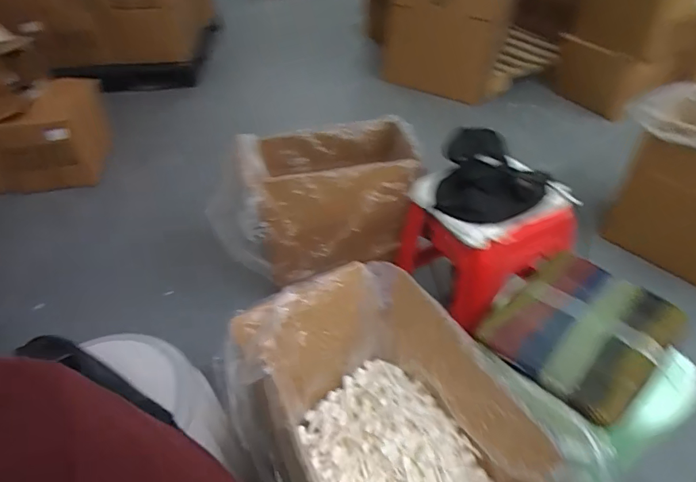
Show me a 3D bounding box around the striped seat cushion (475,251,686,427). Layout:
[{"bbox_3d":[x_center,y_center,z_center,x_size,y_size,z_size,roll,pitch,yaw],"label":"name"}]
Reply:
[{"bbox_3d":[0.399,0.142,0.787,0.300,0.051,0.248,-32,49,-30],"label":"striped seat cushion"}]

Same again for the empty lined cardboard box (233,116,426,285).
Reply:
[{"bbox_3d":[-0.044,-0.135,1.329,0.471,0.286,0.361,-7,41,-5],"label":"empty lined cardboard box"}]

